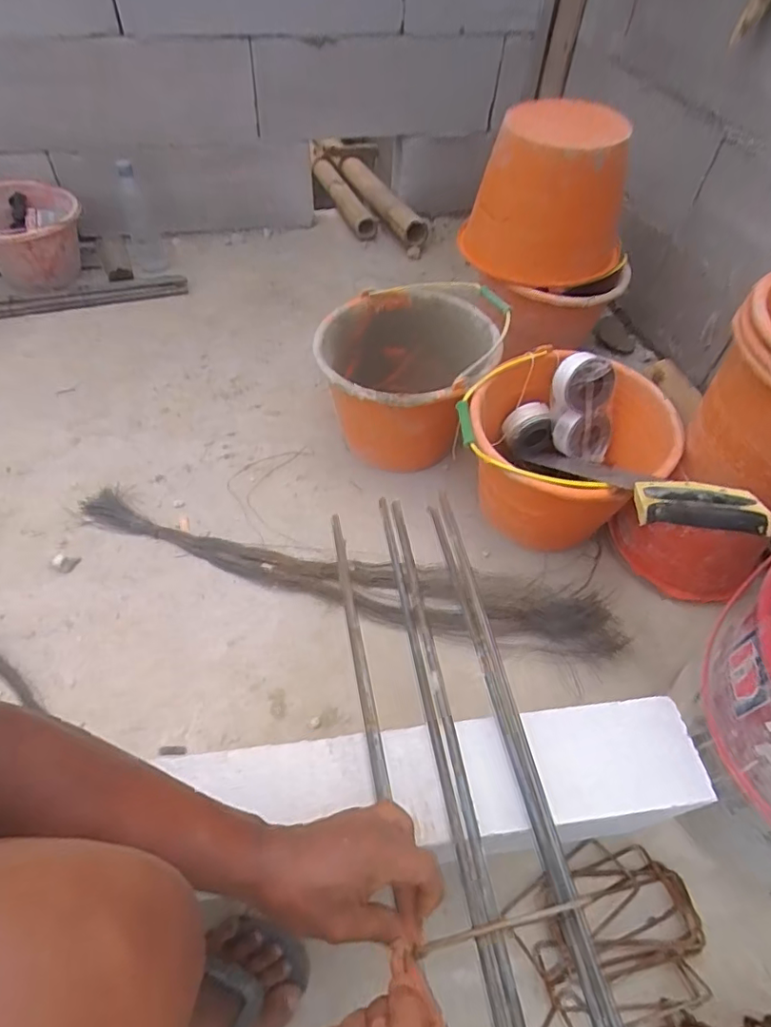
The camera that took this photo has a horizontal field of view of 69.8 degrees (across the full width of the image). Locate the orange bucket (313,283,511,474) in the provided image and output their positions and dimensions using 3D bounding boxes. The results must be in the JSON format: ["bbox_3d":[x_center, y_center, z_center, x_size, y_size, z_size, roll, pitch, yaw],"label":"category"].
[{"bbox_3d":[0.031,-0.224,0.988,0.288,0.239,0.298,2,52,-3],"label":"orange bucket"}]

